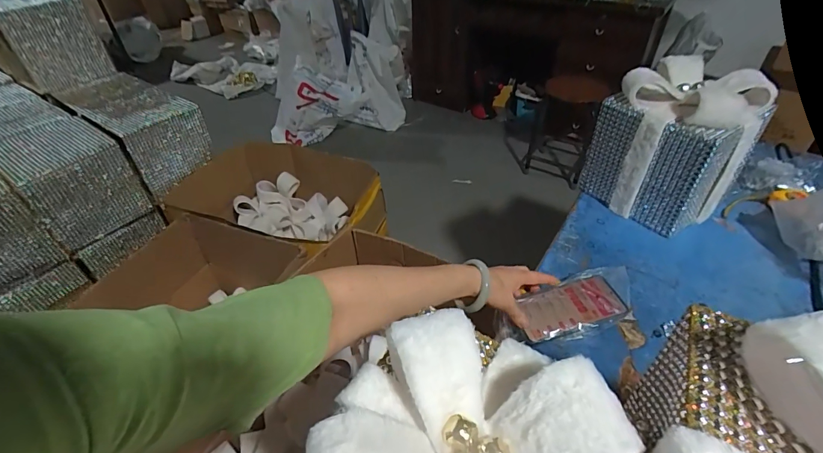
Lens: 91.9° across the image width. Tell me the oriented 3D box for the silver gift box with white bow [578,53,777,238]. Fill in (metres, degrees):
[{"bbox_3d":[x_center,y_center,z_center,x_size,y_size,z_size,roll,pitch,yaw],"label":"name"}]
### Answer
[{"bbox_3d":[0.535,-0.174,0.816,0.260,0.237,0.231,-25,46,-24],"label":"silver gift box with white bow"}]

